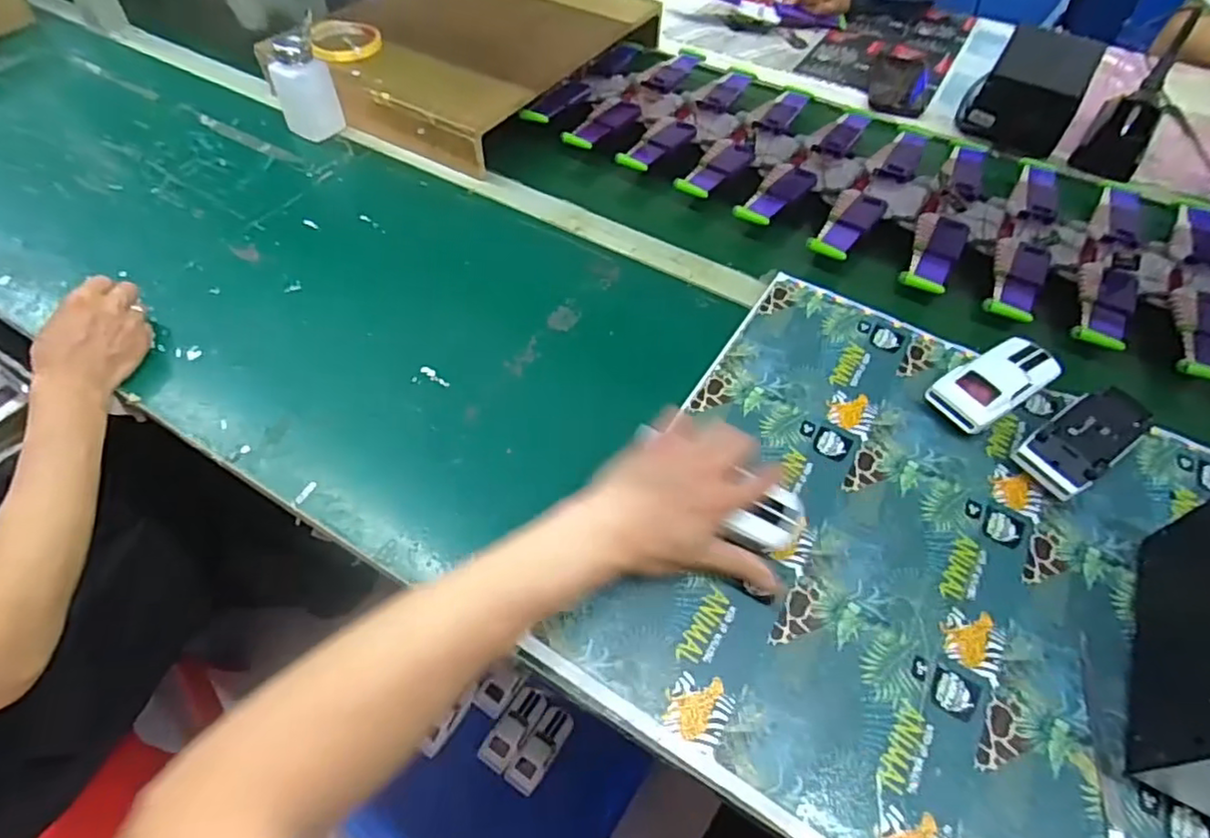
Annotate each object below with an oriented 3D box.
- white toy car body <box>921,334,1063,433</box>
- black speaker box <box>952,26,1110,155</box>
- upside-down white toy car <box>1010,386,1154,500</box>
[{"bbox_3d":[0.349,-0.031,0.567,0.135,0.038,0.059,-27,60,-21],"label":"white toy car body"},{"bbox_3d":[0.562,-0.440,0.841,0.123,0.096,0.146,25,56,15],"label":"black speaker box"},{"bbox_3d":[0.403,0.020,0.534,0.133,0.036,0.059,-28,60,-22],"label":"upside-down white toy car"}]

